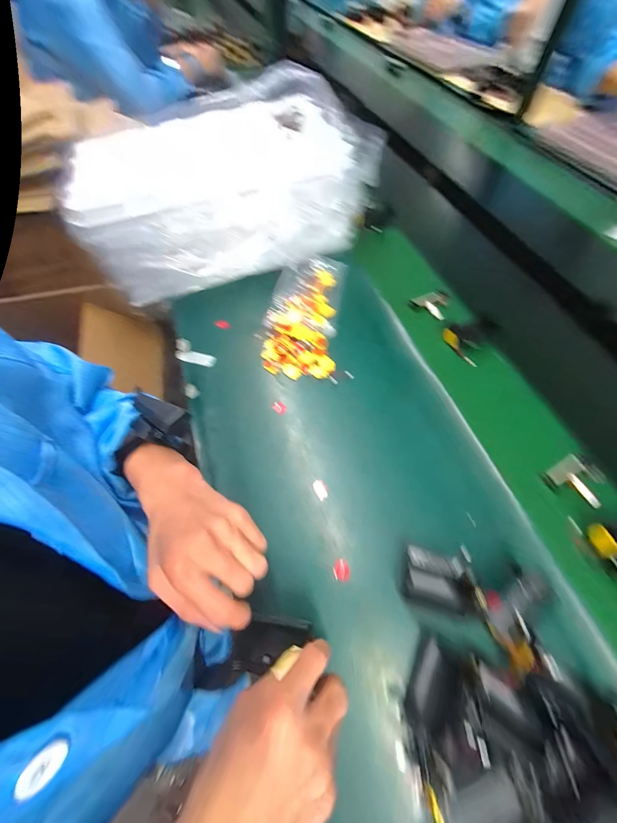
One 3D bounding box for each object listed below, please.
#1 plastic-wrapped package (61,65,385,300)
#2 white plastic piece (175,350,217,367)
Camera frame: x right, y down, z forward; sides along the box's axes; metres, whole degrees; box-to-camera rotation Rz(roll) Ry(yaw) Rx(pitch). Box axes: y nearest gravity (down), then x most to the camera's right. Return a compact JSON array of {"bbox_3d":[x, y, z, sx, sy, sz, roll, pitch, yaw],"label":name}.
[{"bbox_3d":[-0.132,-0.418,0.552,0.536,0.158,0.299,-18,63,-7],"label":"plastic-wrapped package"},{"bbox_3d":[-0.188,-0.088,0.484,0.070,0.008,0.021,11,63,8],"label":"white plastic piece"}]

